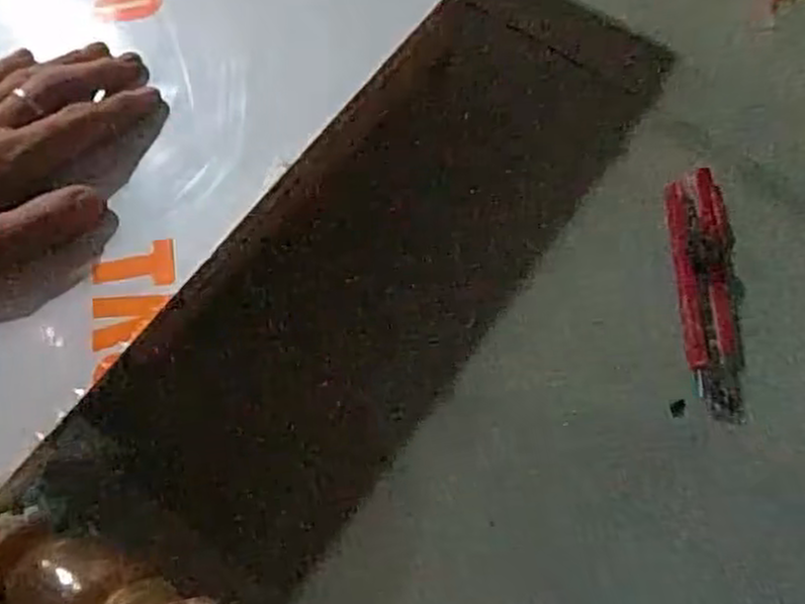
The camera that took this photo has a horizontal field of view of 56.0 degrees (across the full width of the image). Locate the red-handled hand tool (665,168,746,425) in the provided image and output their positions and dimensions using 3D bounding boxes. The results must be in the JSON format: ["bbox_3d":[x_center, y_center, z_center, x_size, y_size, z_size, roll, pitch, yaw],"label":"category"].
[{"bbox_3d":[0.183,-0.007,0.453,0.035,0.009,0.155,-1,67,2],"label":"red-handled hand tool"}]

